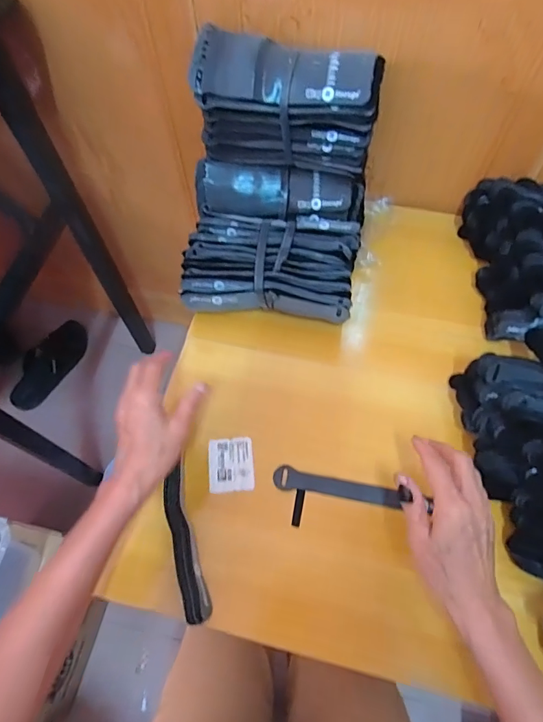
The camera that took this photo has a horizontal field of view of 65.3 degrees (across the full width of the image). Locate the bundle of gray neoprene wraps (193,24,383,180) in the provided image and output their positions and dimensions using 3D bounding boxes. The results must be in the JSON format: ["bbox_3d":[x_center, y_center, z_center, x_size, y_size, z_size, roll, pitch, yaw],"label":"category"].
[{"bbox_3d":[0.020,-0.302,0.506,0.209,0.108,0.082,10,64,7],"label":"bundle of gray neoprene wraps"}]

